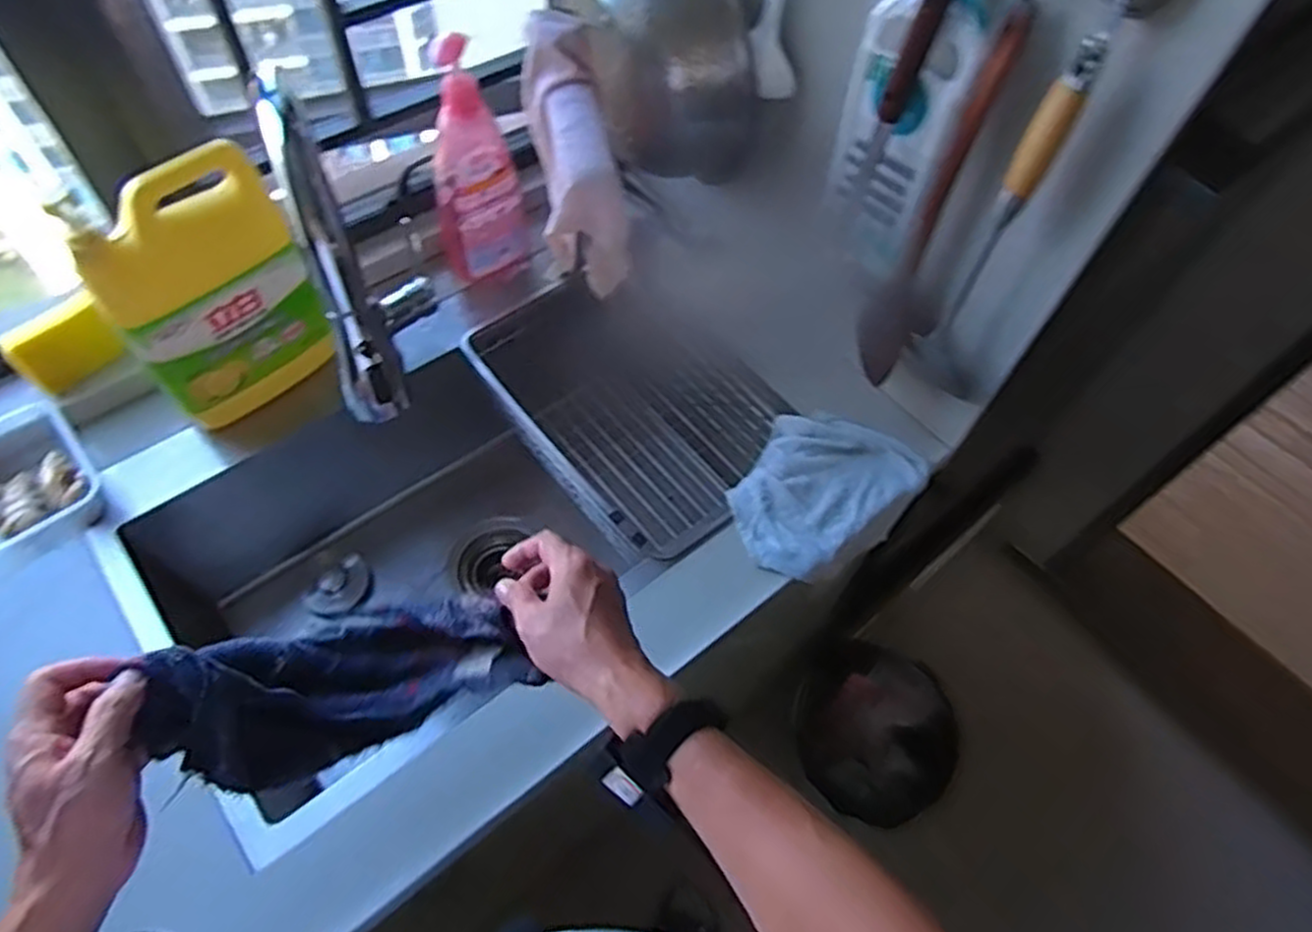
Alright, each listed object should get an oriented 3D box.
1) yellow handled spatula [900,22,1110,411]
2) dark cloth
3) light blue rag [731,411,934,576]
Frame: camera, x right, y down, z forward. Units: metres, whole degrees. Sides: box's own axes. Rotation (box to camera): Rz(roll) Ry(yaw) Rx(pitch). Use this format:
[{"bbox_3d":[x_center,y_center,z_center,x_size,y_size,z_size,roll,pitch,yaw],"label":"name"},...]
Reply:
[{"bbox_3d":[0.299,-0.177,0.671,0.073,0.358,0.037,36,63,17],"label":"yellow handled spatula"},{"bbox_3d":[-0.217,0.149,0.544,0.233,0.059,0.097,-11,60,-21],"label":"dark cloth"},{"bbox_3d":[0.170,0.017,0.845,0.216,0.028,0.143,-35,67,-22],"label":"light blue rag"}]

